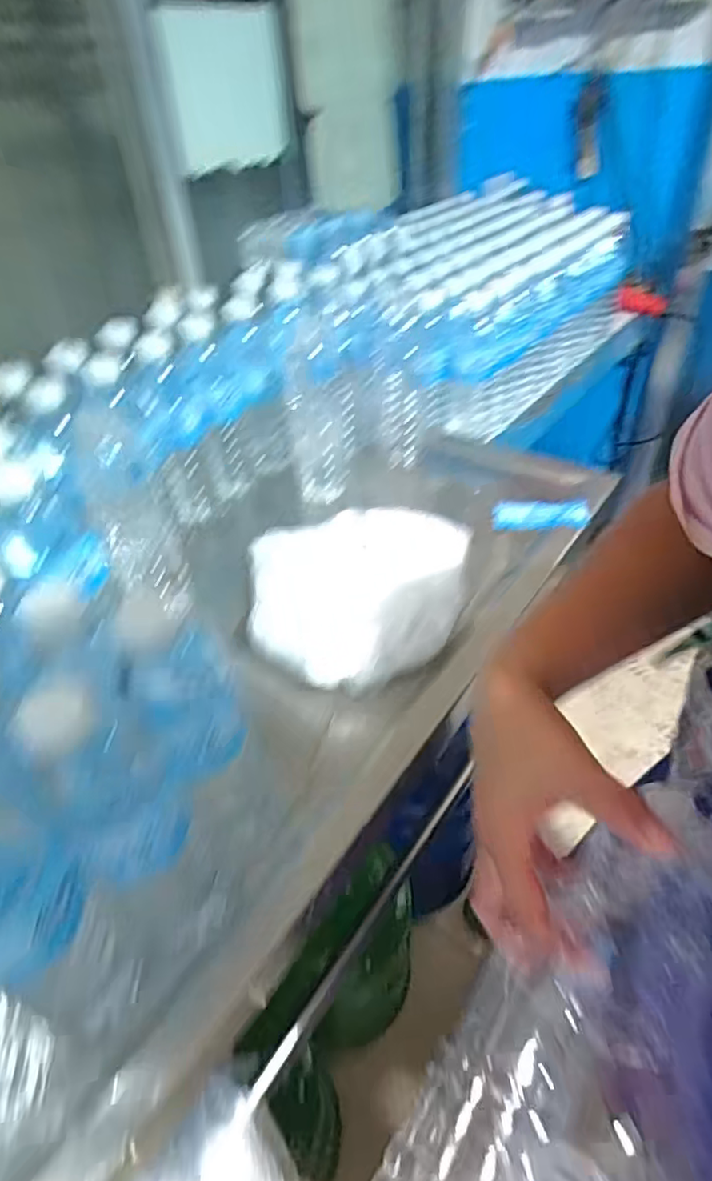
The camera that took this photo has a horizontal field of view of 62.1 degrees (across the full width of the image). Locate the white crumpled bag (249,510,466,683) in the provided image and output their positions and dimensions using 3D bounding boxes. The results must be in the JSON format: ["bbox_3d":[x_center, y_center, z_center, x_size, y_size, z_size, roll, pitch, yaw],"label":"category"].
[{"bbox_3d":[0.010,0.006,0.558,0.209,0.065,0.193,-4,41,1],"label":"white crumpled bag"}]

